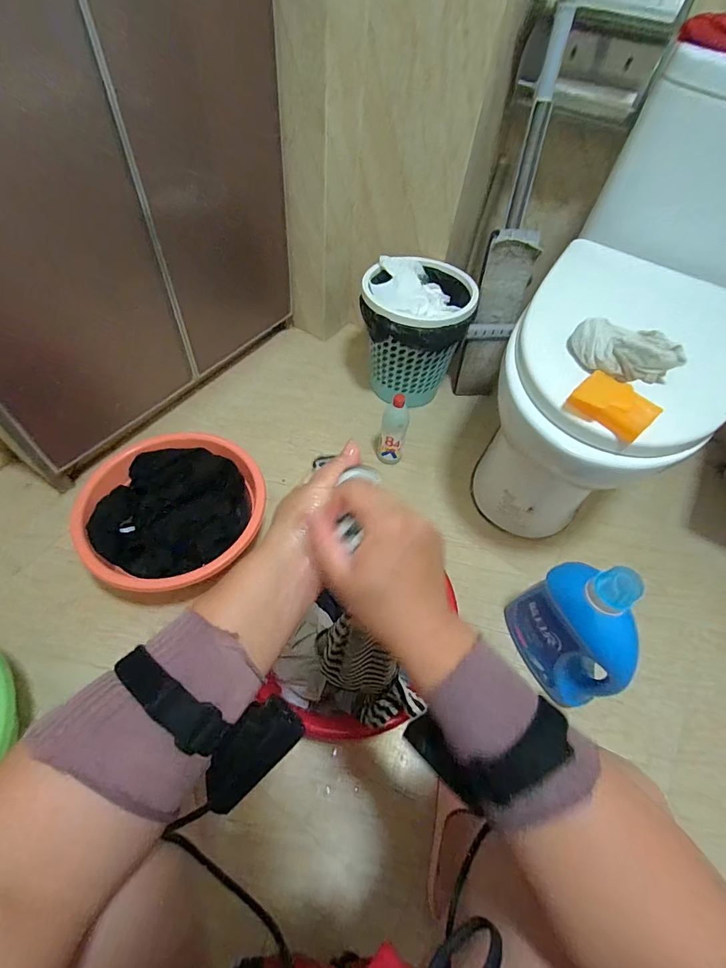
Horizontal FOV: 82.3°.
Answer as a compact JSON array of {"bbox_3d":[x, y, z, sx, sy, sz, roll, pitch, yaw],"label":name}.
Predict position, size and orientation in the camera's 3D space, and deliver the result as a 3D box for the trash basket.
[{"bbox_3d":[0.123,-0.368,1.077,0.259,0.297,0.245,17,56,7],"label":"trash basket"}]

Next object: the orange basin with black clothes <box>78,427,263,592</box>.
[{"bbox_3d":[-0.376,0.050,0.854,0.339,0.103,0.326,-14,57,-14],"label":"orange basin with black clothes"}]

